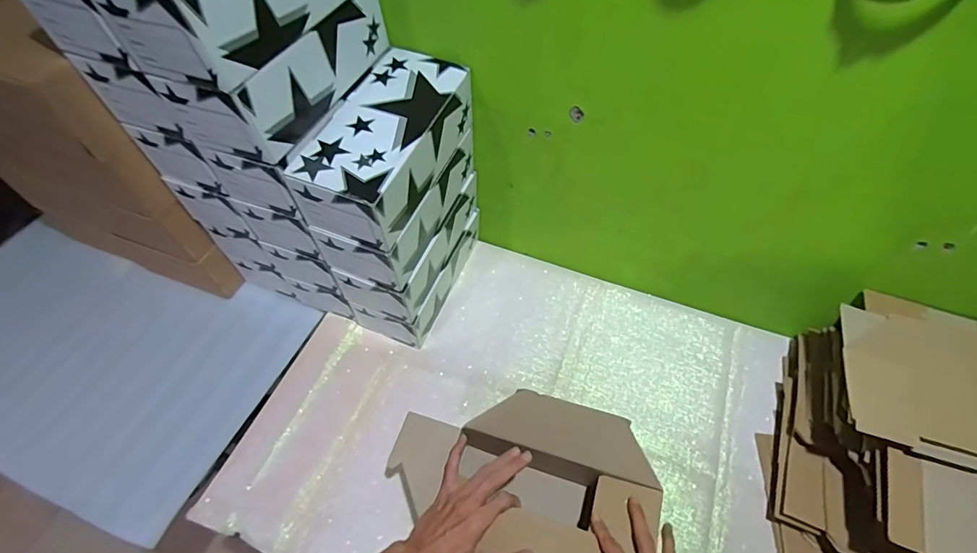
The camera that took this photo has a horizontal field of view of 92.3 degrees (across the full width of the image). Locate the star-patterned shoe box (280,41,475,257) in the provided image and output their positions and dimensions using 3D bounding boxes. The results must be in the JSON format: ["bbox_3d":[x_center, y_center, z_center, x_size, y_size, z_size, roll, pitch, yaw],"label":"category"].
[{"bbox_3d":[-0.130,-0.175,0.621,0.123,0.095,0.266,19,59,14],"label":"star-patterned shoe box"}]

